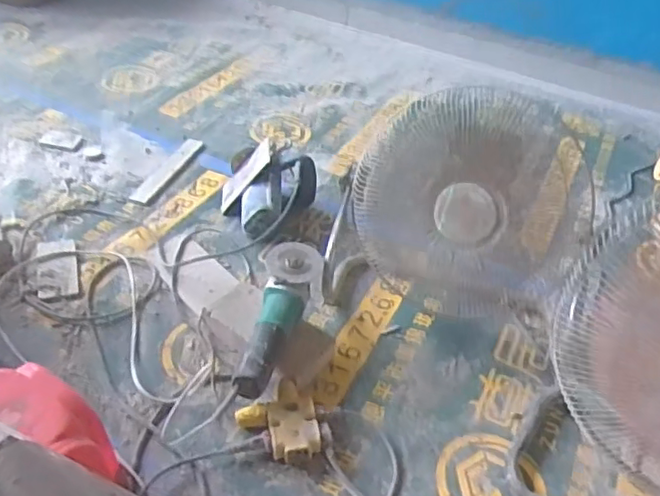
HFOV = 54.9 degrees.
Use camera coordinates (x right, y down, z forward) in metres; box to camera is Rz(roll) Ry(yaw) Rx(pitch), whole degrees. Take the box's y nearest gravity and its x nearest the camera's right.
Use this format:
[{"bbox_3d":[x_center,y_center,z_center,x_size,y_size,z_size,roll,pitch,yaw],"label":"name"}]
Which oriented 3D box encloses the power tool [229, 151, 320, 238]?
[{"bbox_3d":[-0.133,-0.108,1.314,0.190,0.120,0.217,9,41,3],"label":"power tool"}]

